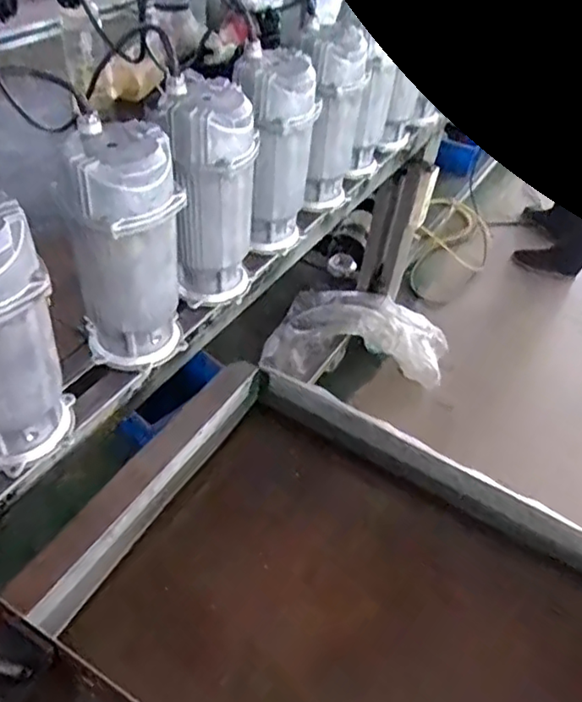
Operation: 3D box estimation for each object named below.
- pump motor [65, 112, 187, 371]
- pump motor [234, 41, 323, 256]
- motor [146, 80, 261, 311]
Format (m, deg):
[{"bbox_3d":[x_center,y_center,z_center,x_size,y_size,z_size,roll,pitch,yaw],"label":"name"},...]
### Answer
[{"bbox_3d":[-0.201,-0.114,0.769,0.126,0.290,0.115,-13,48,-20],"label":"pump motor"},{"bbox_3d":[-0.027,-0.298,0.975,0.121,0.291,0.113,2,44,-6],"label":"pump motor"},{"bbox_3d":[-0.115,-0.207,0.871,0.122,0.290,0.127,9,44,2],"label":"motor"}]

